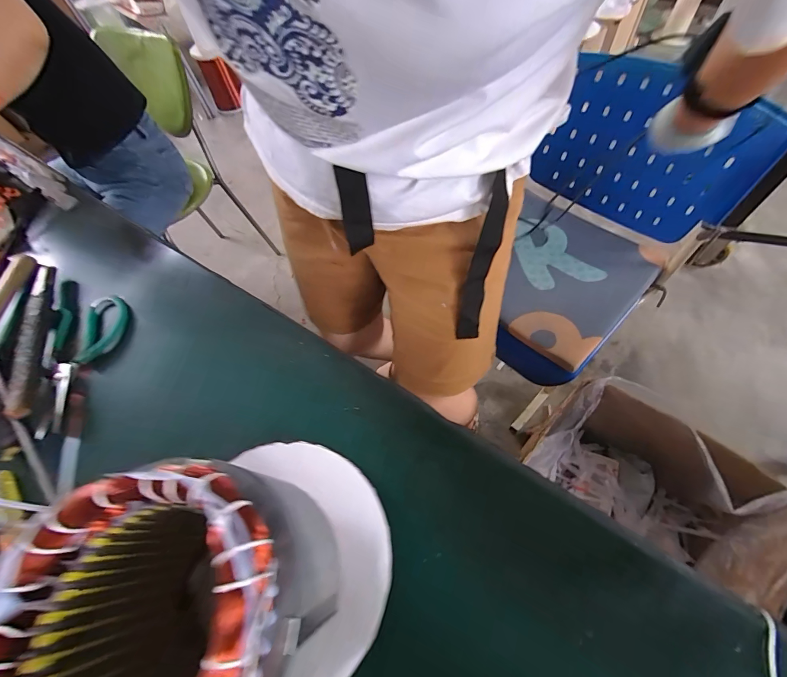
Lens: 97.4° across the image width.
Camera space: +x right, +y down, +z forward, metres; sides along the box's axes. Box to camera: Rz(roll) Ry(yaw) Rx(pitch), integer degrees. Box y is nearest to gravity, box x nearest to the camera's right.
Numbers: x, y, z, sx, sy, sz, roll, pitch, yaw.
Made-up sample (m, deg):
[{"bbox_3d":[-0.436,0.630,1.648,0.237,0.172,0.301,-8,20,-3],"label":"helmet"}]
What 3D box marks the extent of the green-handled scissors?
[{"bbox_3d":[-0.400,-0.001,0.456,0.090,0.016,0.236,-21,62,-8],"label":"green-handled scissors"}]

